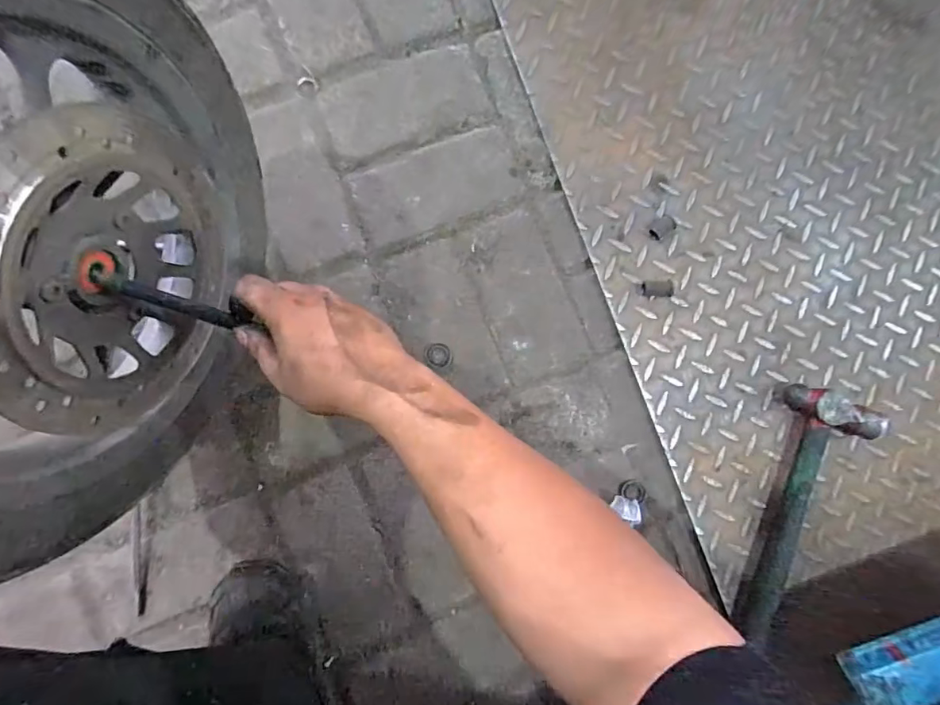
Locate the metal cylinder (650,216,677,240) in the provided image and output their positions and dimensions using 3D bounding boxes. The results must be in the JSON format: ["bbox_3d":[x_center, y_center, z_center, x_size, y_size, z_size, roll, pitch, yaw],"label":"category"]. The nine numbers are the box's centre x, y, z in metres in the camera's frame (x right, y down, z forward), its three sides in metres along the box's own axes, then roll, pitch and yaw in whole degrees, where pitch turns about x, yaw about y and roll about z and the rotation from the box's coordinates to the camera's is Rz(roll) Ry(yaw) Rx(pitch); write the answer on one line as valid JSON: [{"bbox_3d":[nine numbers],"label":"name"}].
[{"bbox_3d":[0.232,-0.151,0.579,0.030,0.015,0.021,-35,90,-3],"label":"metal cylinder"}]

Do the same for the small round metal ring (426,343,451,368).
[{"bbox_3d":[-0.038,0.003,0.582,0.029,0.007,0.029,4,88,-3],"label":"small round metal ring"}]

